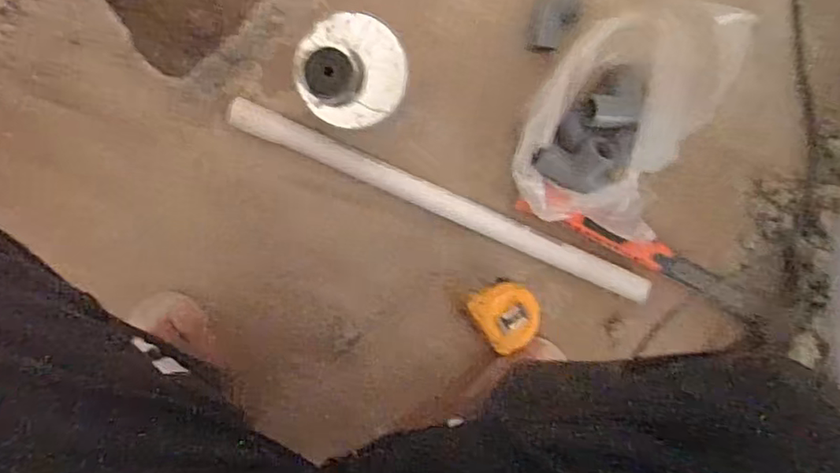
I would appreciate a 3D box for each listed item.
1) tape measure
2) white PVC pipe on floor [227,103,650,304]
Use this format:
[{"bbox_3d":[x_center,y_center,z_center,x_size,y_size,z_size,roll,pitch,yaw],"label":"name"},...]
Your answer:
[{"bbox_3d":[0.090,0.078,0.605,0.058,0.042,0.068,-32,94,7],"label":"tape measure"},{"bbox_3d":[0.021,-0.033,0.603,0.446,0.031,0.025,25,99,0],"label":"white PVC pipe on floor"}]

